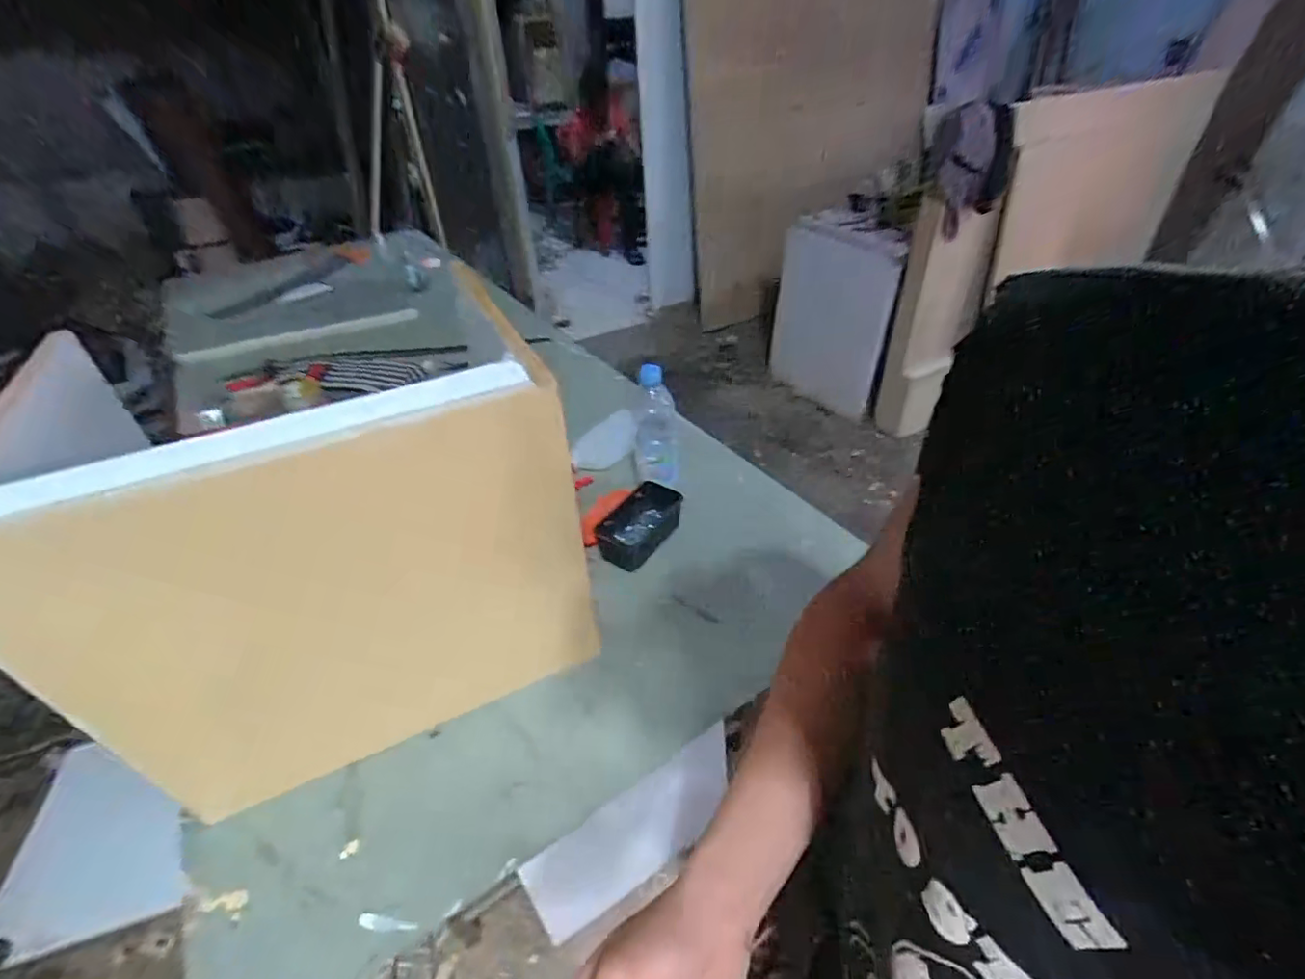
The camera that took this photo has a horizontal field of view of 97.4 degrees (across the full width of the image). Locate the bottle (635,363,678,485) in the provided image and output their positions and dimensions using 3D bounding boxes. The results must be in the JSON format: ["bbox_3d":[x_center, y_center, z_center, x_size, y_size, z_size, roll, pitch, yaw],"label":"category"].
[{"bbox_3d":[0.006,-0.109,0.895,0.065,0.189,0.078,-4,39,-1],"label":"bottle"}]

